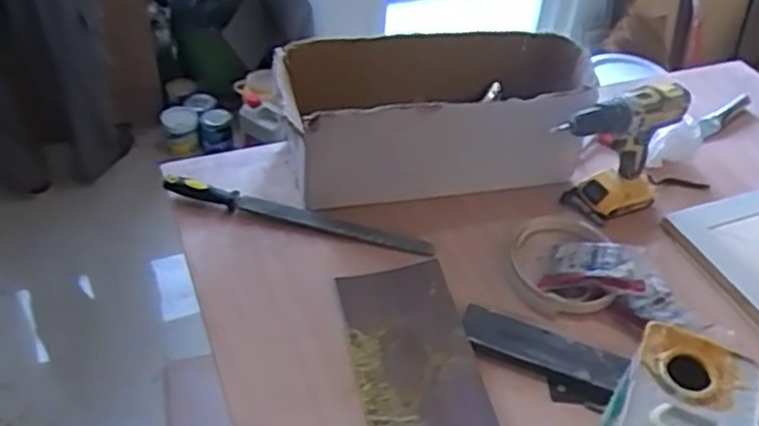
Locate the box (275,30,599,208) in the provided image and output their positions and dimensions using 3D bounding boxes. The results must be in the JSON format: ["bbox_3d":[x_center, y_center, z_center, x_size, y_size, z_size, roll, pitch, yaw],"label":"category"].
[{"bbox_3d":[0.099,-0.169,1.144,0.471,0.163,0.289,-3,44,-7],"label":"box"}]

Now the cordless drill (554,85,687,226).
[{"bbox_3d":[0.344,-0.083,1.086,0.191,0.198,0.079,-19,48,-22],"label":"cordless drill"}]

